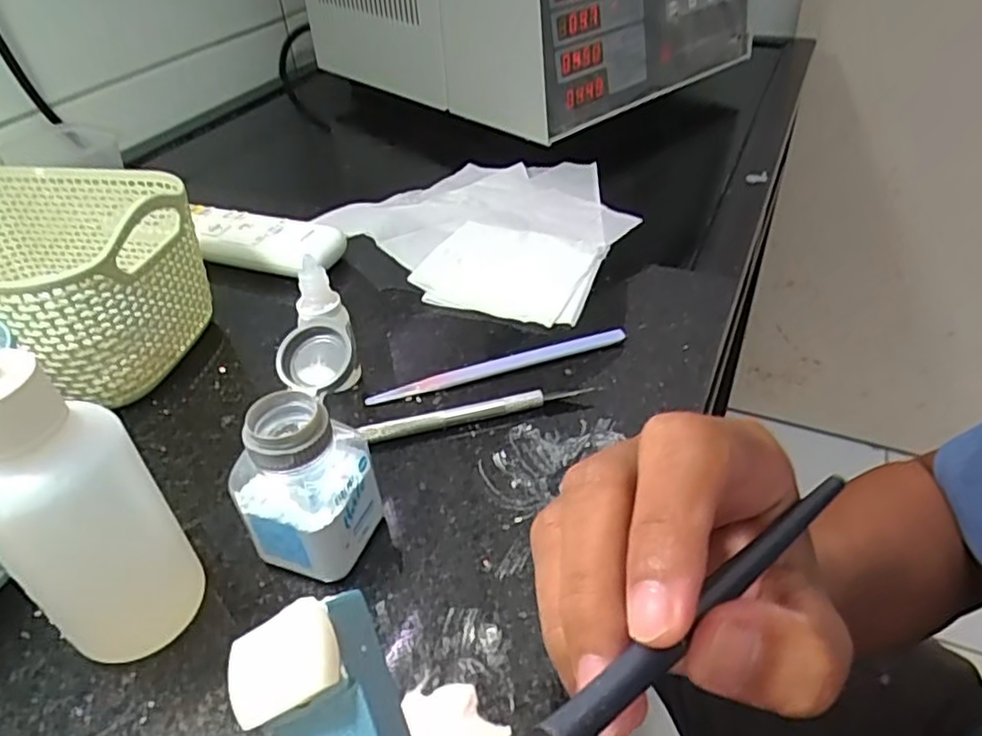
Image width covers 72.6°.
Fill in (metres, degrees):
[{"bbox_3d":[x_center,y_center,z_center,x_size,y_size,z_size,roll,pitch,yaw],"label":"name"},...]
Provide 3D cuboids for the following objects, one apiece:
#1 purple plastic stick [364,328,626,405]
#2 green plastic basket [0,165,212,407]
[{"bbox_3d":[0.006,-0.001,0.350,0.140,0.005,0.008,-14,41,-13],"label":"purple plastic stick"},{"bbox_3d":[-0.242,-0.045,0.360,0.173,0.090,0.125,14,42,20],"label":"green plastic basket"}]

